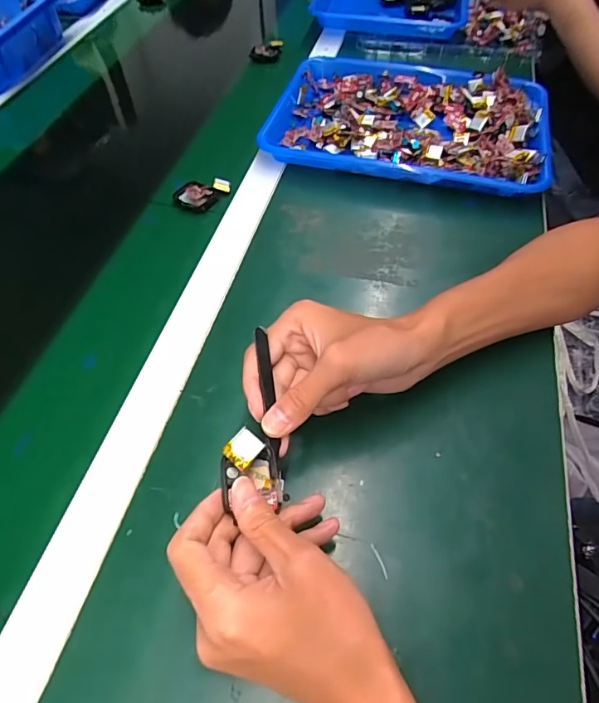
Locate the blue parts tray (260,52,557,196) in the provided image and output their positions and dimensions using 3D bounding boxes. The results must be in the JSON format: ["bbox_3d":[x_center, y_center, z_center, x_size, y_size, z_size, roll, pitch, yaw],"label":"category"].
[{"bbox_3d":[0.138,-0.297,0.608,0.341,0.040,0.255,12,55,11],"label":"blue parts tray"}]

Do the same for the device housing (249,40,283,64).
[{"bbox_3d":[-0.054,-0.490,0.767,0.052,0.023,0.031,-3,53,0],"label":"device housing"}]

